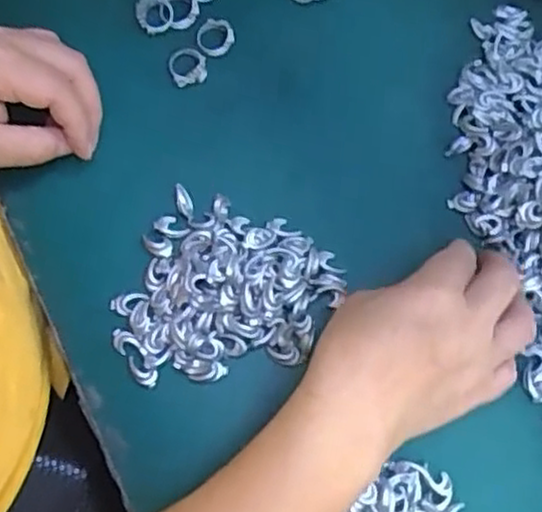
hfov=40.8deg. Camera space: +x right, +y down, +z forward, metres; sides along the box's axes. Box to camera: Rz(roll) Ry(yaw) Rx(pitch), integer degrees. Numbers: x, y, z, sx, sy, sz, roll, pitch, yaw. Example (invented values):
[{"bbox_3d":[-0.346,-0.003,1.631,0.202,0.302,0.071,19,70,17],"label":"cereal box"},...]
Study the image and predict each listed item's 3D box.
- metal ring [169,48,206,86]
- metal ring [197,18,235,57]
[{"bbox_3d":[-0.051,-0.115,0.439,0.022,0.007,0.023,0,78,-2],"label":"metal ring"},{"bbox_3d":[-0.035,-0.133,0.443,0.022,0.007,0.023,0,78,-2],"label":"metal ring"}]

